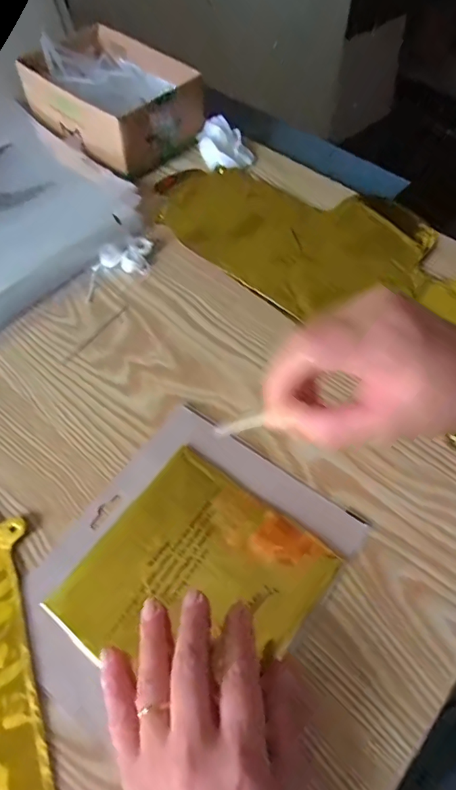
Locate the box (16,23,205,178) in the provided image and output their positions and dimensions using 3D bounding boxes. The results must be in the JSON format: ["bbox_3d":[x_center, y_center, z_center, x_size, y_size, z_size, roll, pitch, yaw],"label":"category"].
[{"bbox_3d":[-0.140,-0.352,0.543,0.200,0.060,0.134,39,66,22],"label":"box"}]

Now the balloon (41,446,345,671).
[{"bbox_3d":[-0.021,0.119,0.300,0.134,0.010,0.137,34,66,19],"label":"balloon"}]

